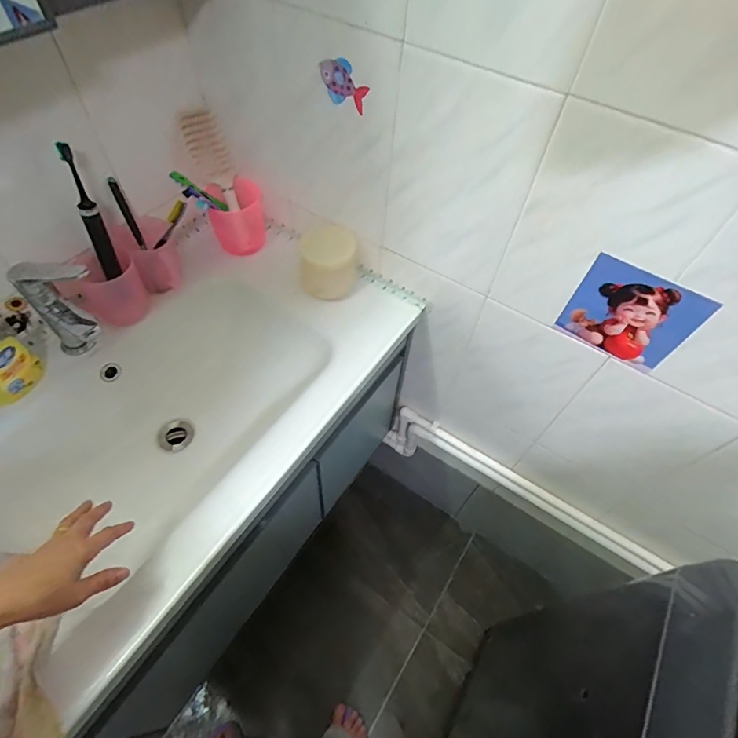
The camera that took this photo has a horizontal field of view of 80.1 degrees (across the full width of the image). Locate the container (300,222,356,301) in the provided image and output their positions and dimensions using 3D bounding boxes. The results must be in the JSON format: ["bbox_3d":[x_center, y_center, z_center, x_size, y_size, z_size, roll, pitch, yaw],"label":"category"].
[{"bbox_3d":[-0.068,-0.175,0.757,0.091,0.119,0.095,1,60,-2],"label":"container"}]

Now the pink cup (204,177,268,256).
[{"bbox_3d":[-0.241,-0.285,0.816,0.089,0.107,0.090,1,60,-2],"label":"pink cup"}]

